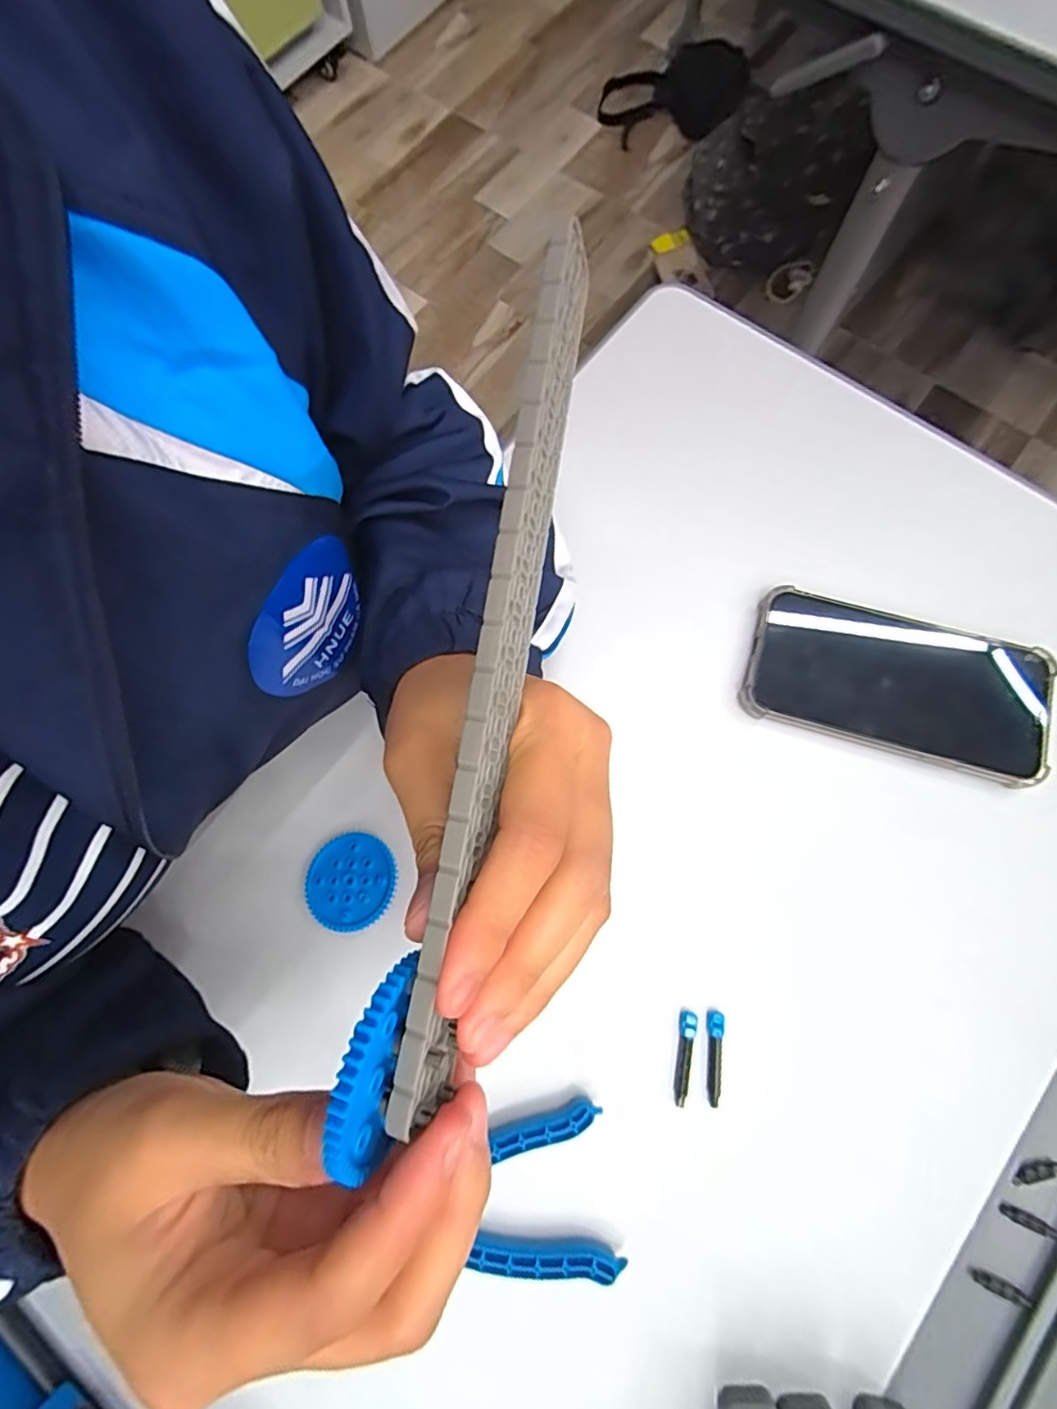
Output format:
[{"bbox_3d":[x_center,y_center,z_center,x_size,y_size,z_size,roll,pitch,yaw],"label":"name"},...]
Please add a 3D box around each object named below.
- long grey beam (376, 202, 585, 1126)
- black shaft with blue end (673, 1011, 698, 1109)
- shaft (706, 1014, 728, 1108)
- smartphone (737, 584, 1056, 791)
[{"bbox_3d":[-0.004,-0.017,0.163,0.007,0.031,0.239,6,82,28],"label":"long grey beam"},{"bbox_3d":[0.079,0.180,0.299,0.008,0.006,0.043,12,77,4],"label":"black shaft with blue end"},{"bbox_3d":[0.094,0.178,0.297,0.009,0.004,0.042,6,76,3],"label":"shaft"},{"bbox_3d":[0.209,-0.013,0.332,0.159,0.019,0.078,16,81,6],"label":"smartphone"}]

